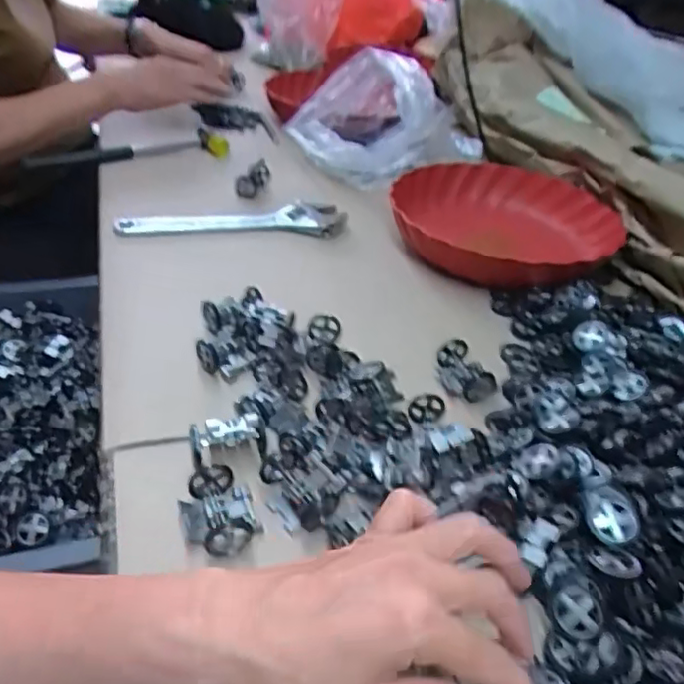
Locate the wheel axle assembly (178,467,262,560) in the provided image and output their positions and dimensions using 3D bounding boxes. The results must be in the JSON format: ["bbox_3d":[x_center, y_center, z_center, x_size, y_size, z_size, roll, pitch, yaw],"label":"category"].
[{"bbox_3d":[-0.071,0.102,0.366,0.041,0.025,0.055,-11,40,-21],"label":"wheel axle assembly"}]

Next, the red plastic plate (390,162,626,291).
[{"bbox_3d":[0.174,-0.123,0.682,0.225,0.072,0.239,4,37,-3],"label":"red plastic plate"}]

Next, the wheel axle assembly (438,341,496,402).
[{"bbox_3d":[0.097,0.025,0.494,0.030,0.033,0.049,-8,39,-18],"label":"wheel axle assembly"}]

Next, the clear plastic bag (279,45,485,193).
[{"bbox_3d":[0.045,-0.302,0.820,0.201,0.095,0.206,-23,46,-33],"label":"clear plastic bag"}]

